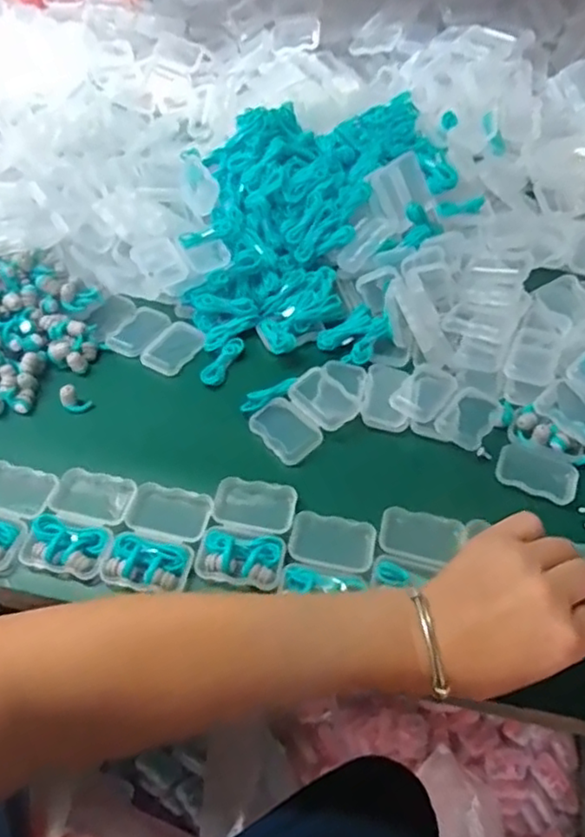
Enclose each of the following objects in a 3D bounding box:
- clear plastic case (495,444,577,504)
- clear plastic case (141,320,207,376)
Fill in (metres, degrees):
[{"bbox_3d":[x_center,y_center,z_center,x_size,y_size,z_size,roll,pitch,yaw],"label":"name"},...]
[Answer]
[{"bbox_3d":[0.178,0.040,0.462,0.055,0.008,0.036,21,53,14],"label":"clear plastic case"},{"bbox_3d":[-0.100,-0.060,0.538,0.036,0.010,0.050,26,55,18],"label":"clear plastic case"}]

